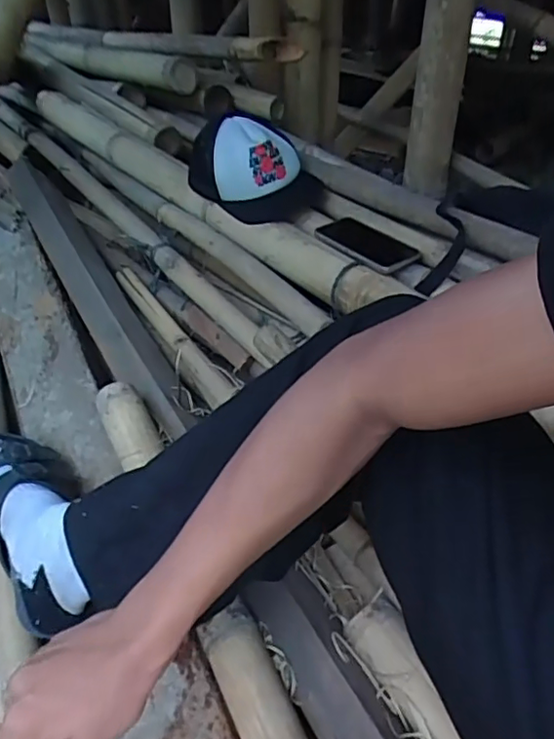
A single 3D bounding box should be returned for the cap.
[{"bbox_3d":[-0.044,-0.365,1.024,0.189,0.133,0.249,-13,40,-24],"label":"cap"}]

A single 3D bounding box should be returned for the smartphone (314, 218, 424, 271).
[{"bbox_3d":[0.135,-0.193,0.884,0.074,0.010,0.166,-32,49,-21],"label":"smartphone"}]

